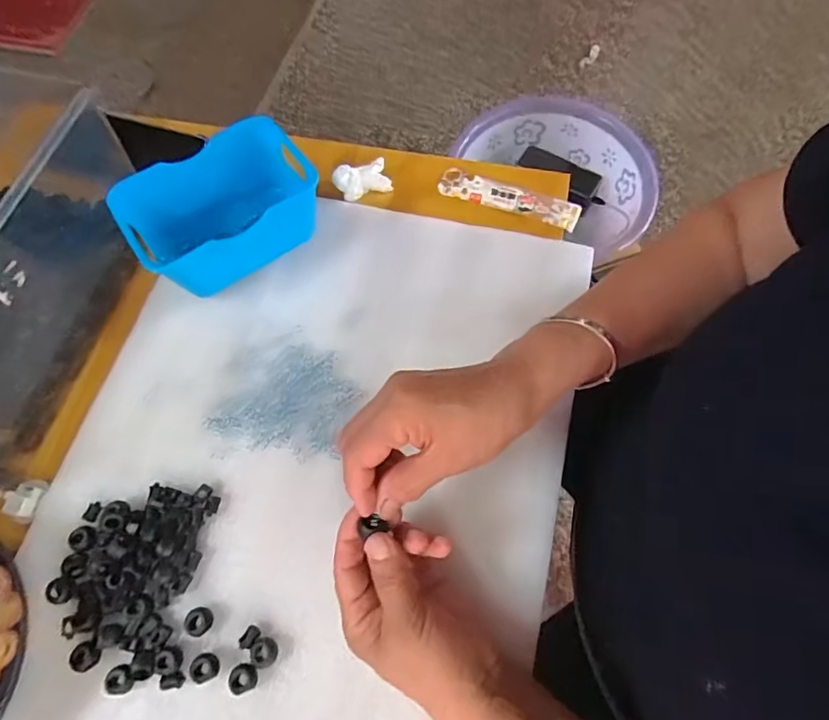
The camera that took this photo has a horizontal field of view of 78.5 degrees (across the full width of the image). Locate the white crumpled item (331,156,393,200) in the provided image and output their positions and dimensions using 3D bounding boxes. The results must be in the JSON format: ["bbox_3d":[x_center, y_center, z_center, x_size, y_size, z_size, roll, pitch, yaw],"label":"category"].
[{"bbox_3d":[-0.050,-0.172,0.482,0.052,0.016,0.029,-20,68,-6],"label":"white crumpled item"}]

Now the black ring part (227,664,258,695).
[{"bbox_3d":[-0.111,0.206,0.327,0.018,0.005,0.016,-21,68,-6],"label":"black ring part"}]

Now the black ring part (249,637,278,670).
[{"bbox_3d":[-0.099,0.193,0.334,0.017,0.011,0.017,-1,67,2],"label":"black ring part"}]

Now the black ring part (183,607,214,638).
[{"bbox_3d":[-0.146,0.177,0.341,0.017,0.010,0.017,-1,67,2],"label":"black ring part"}]

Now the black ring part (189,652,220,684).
[{"bbox_3d":[-0.137,0.201,0.330,0.019,0.007,0.016,-28,69,-9],"label":"black ring part"}]

